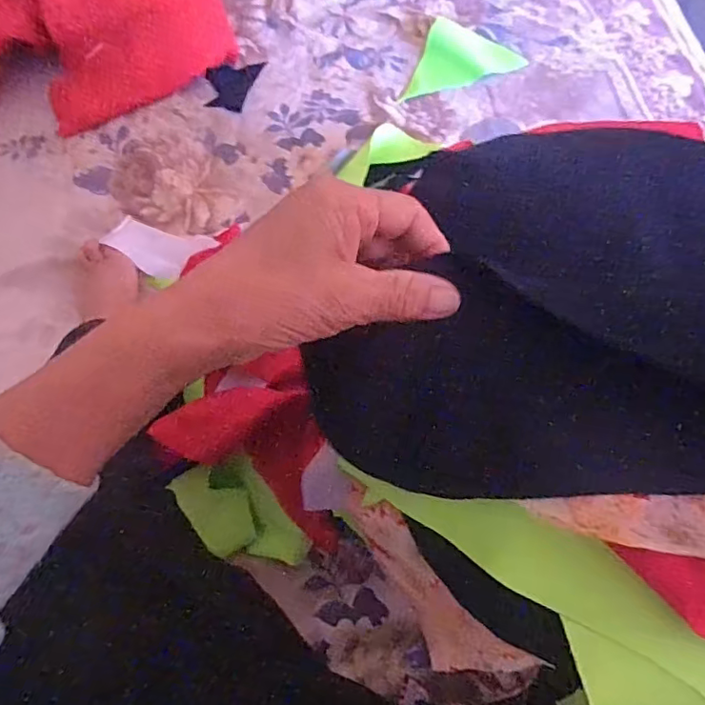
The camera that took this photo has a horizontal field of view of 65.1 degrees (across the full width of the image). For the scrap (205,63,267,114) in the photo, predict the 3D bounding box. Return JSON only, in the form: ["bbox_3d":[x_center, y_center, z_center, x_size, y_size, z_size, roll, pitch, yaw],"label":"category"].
[{"bbox_3d":[-0.170,-0.378,0.775,0.069,0.010,0.090,10,68,5],"label":"scrap"}]

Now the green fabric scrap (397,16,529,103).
[{"bbox_3d":[0.161,-0.400,0.773,0.140,0.025,0.126,18,69,8],"label":"green fabric scrap"}]

